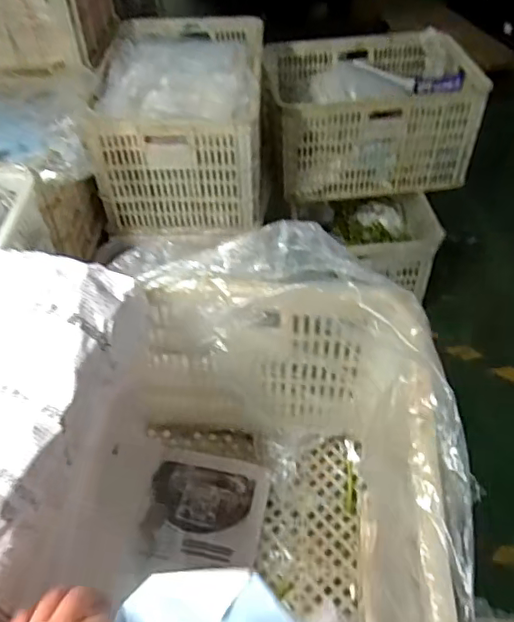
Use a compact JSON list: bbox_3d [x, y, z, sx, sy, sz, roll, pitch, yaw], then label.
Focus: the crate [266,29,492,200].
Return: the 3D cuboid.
[{"bbox_3d":[0.358,-0.636,1.836,0.618,0.305,0.462,-7,47,-5],"label":"crate"}]

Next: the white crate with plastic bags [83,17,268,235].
[{"bbox_3d":[-0.189,-0.527,1.567,0.403,0.306,0.656,0,47,2],"label":"white crate with plastic bags"}]

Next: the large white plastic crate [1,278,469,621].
[{"bbox_3d":[-0.042,0.287,0.547,0.400,0.347,0.601,6,47,7],"label":"large white plastic crate"}]

